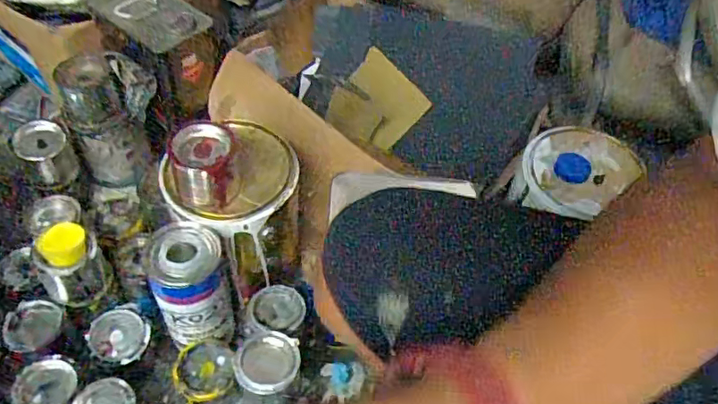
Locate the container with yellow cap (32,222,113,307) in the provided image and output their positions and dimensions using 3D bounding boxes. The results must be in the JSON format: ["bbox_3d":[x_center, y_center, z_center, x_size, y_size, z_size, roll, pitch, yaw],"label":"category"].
[{"bbox_3d":[-0.348,0.079,0.676,0.074,0.096,0.062,-34,62,-28],"label":"container with yellow cap"}]

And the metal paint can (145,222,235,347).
[{"bbox_3d":[-0.195,0.095,0.653,0.077,0.138,0.082,-6,52,-10],"label":"metal paint can"}]

